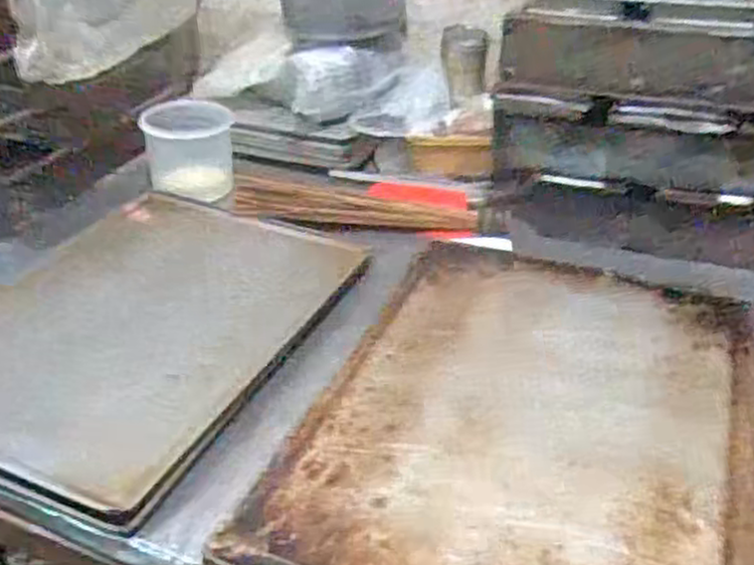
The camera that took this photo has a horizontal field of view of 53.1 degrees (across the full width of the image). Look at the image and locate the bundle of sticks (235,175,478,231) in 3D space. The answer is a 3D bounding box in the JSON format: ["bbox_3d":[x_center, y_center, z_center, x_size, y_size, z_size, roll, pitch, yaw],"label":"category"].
[{"bbox_3d":[-0.031,-0.109,1.026,0.329,0.029,0.098,5,34,9],"label":"bundle of sticks"}]

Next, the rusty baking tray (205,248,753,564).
[{"bbox_3d":[0.124,0.100,0.606,0.328,0.018,0.437,12,36,19],"label":"rusty baking tray"}]

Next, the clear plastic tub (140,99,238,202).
[{"bbox_3d":[-0.257,-0.183,1.037,0.117,0.108,0.116,-4,34,-4],"label":"clear plastic tub"}]

